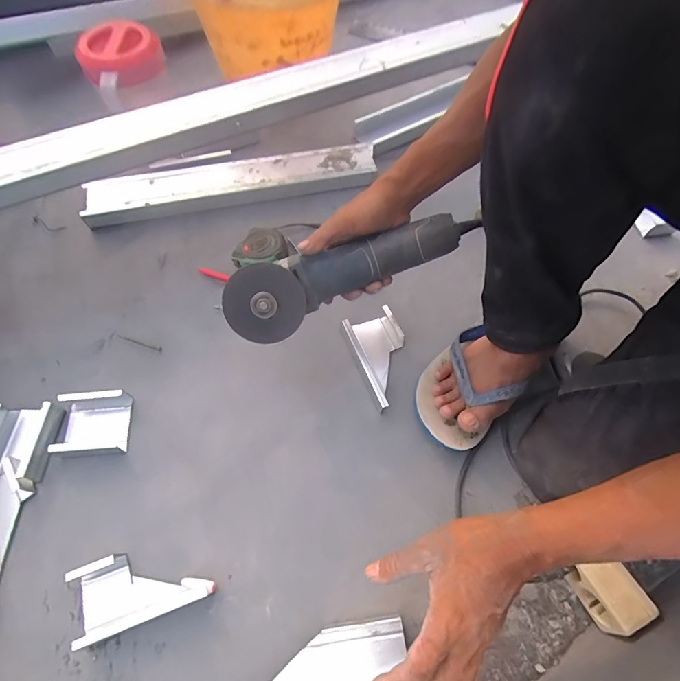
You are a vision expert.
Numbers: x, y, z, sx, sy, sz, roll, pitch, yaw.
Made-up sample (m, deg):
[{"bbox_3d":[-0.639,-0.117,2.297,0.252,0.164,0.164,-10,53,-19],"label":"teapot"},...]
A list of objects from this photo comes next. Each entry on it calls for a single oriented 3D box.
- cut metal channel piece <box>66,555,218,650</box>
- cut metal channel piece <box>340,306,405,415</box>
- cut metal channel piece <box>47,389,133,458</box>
[{"bbox_3d":[-0.216,0.264,0.445,0.137,0.033,0.074,-18,62,-11],"label":"cut metal channel piece"},{"bbox_3d":[0.059,0.020,0.582,0.079,0.035,0.140,-14,62,-9],"label":"cut metal channel piece"},{"bbox_3d":[-0.320,0.107,0.528,0.082,0.035,0.079,-4,61,-3],"label":"cut metal channel piece"}]

